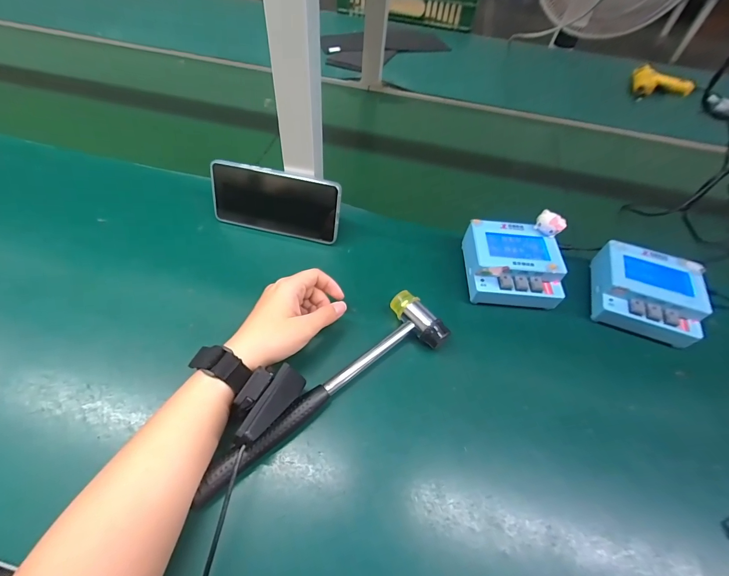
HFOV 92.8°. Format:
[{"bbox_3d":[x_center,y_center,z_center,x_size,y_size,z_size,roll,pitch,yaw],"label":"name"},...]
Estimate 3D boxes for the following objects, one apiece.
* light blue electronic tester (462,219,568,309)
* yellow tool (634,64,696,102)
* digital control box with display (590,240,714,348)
[{"bbox_3d":[0.177,-0.030,0.417,0.104,0.042,0.098,5,53,-1],"label":"light blue electronic tester"},{"bbox_3d":[0.717,-0.491,0.845,0.134,0.031,0.120,34,58,19],"label":"yellow tool"},{"bbox_3d":[0.327,0.004,0.403,0.103,0.044,0.102,18,54,9],"label":"digital control box with display"}]

